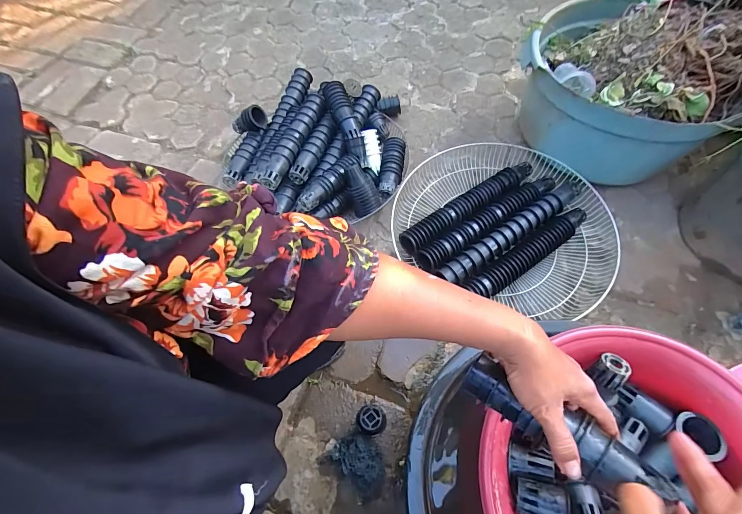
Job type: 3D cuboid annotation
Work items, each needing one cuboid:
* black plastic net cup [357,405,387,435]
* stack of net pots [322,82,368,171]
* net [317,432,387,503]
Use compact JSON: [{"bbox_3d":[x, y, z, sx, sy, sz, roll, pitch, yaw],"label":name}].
[{"bbox_3d":[0.002,0.277,0.576,0.048,0.071,0.046,0,63,1],"label":"black plastic net cup"},{"bbox_3d":[-0.060,-0.310,0.788,0.056,0.071,0.205,-15,64,-7],"label":"stack of net pots"},{"bbox_3d":[-0.022,0.342,0.563,0.108,0.036,0.080,35,69,17],"label":"net"}]

